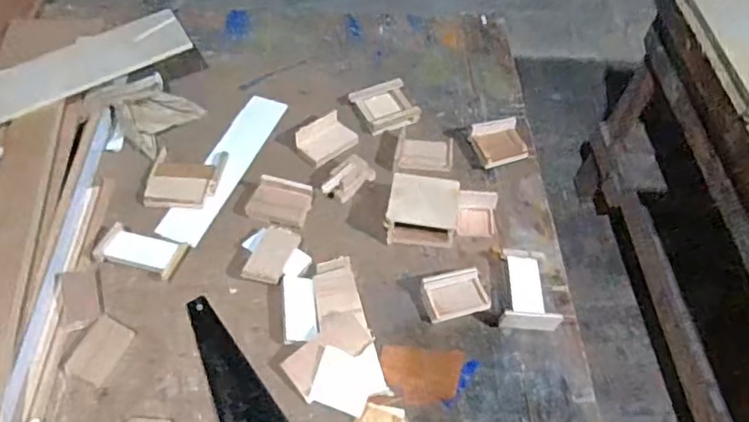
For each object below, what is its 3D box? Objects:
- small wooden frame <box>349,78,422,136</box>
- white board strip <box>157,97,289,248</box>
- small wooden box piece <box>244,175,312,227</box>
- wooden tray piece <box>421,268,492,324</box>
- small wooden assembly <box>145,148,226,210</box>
[{"bbox_3d":[0.022,-0.191,1.081,0.106,0.018,0.119,-19,58,-18],"label":"small wooden frame"},{"bbox_3d":[-0.248,-0.079,0.991,0.072,0.012,0.326,20,55,9],"label":"white board strip"},{"bbox_3d":[-0.147,-0.016,0.926,0.091,0.029,0.071,13,54,4],"label":"small wooden box piece"},{"bbox_3d":[0.117,0.120,0.844,0.091,0.013,0.062,-12,77,-11],"label":"wooden tray piece"},{"bbox_3d":[-0.305,-0.060,0.951,0.112,0.026,0.116,3,54,-4],"label":"small wooden assembly"}]

